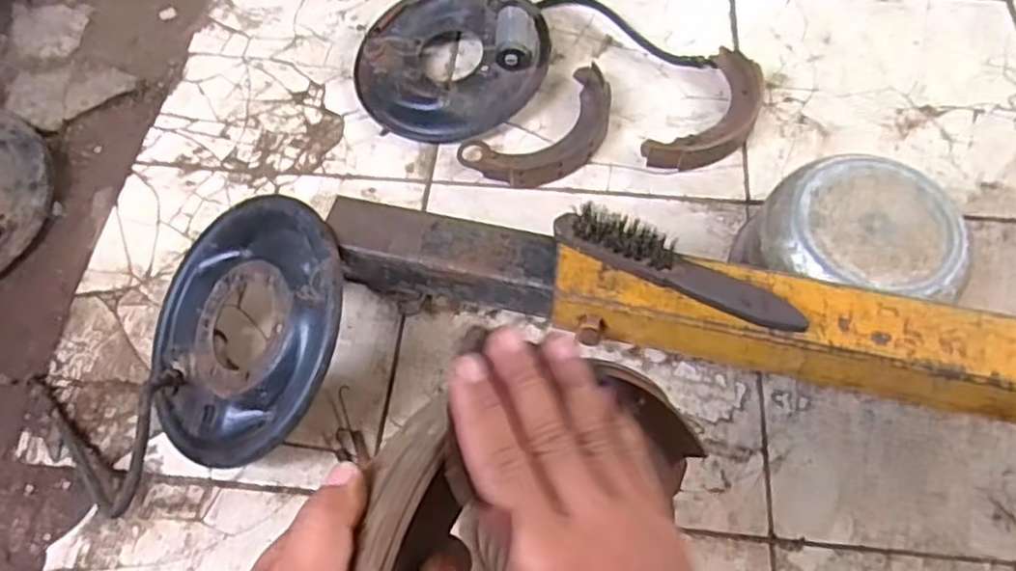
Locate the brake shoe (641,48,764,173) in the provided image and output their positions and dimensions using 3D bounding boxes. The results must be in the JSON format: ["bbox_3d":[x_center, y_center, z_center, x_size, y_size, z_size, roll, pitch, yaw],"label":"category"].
[{"bbox_3d":[0.270,-0.223,0.920,0.101,0.035,0.218,33,69,18],"label":"brake shoe"}]

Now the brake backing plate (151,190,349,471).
[{"bbox_3d":[-0.263,0.040,0.711,0.259,0.033,0.270,-10,71,30],"label":"brake backing plate"}]

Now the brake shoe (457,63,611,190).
[{"bbox_3d":[0.057,-0.200,0.923,0.222,0.030,0.118,-35,66,-14],"label":"brake shoe"}]

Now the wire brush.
[{"bbox_3d":[0.150,-0.013,0.626,0.226,0.048,0.036,25,65,15],"label":"wire brush"}]

